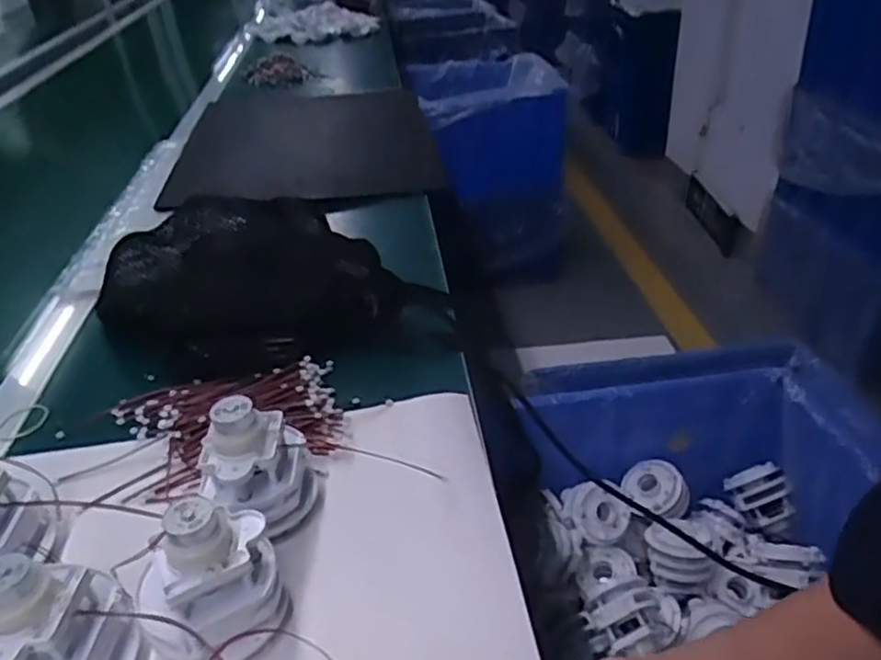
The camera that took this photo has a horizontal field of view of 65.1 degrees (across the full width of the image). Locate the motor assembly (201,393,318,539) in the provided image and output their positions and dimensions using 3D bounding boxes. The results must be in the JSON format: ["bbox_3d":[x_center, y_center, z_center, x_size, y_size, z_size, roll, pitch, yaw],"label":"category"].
[{"bbox_3d":[-0.110,0.080,0.413,0.062,0.078,0.054,-15,35,-17],"label":"motor assembly"}]

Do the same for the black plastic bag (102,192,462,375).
[{"bbox_3d":[-0.141,-0.042,0.568,0.290,0.094,0.121,1,34,8],"label":"black plastic bag"}]

